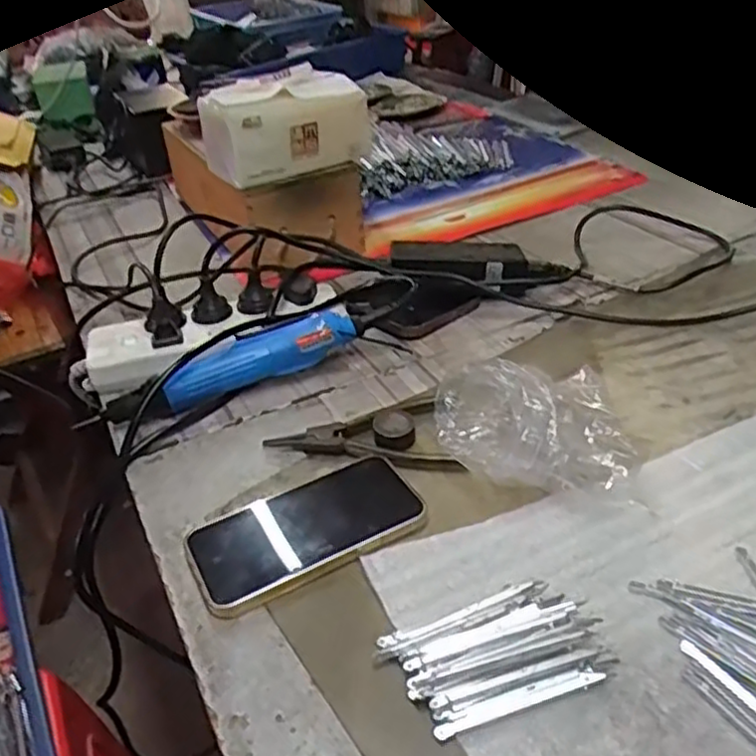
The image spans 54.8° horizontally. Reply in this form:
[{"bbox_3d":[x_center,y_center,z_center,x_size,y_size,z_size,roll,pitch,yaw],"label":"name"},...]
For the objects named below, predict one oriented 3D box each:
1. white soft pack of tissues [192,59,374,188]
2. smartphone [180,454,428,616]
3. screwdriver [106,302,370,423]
[{"bbox_3d":[-0.093,-0.256,0.733,0.153,0.085,0.081,-23,40,-21],"label":"white soft pack of tissues"},{"bbox_3d":[-0.048,0.096,0.477,0.147,0.012,0.079,-21,38,-20],"label":"smartphone"},{"bbox_3d":[-0.112,-0.007,0.603,0.215,0.051,0.053,-24,39,-24],"label":"screwdriver"}]

